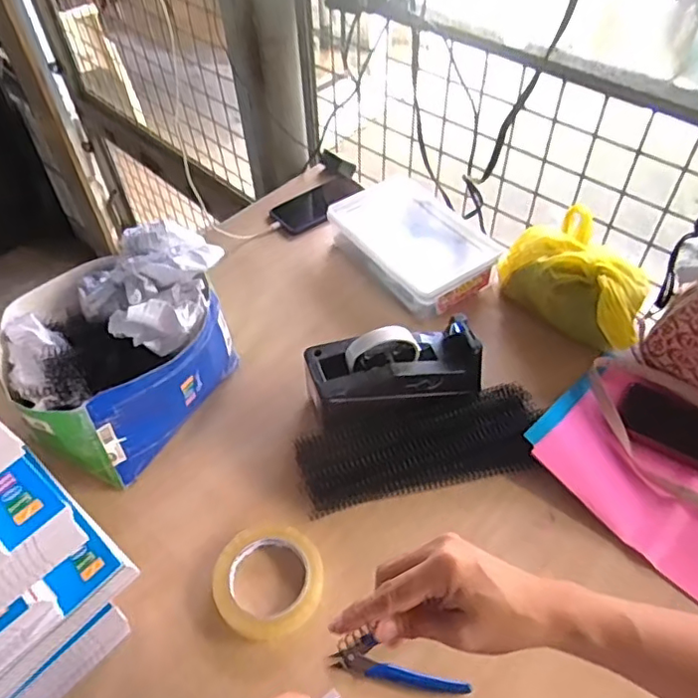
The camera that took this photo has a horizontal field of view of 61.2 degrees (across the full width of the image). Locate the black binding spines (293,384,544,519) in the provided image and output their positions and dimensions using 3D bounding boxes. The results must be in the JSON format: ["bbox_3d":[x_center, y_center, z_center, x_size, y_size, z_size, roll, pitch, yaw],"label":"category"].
[{"bbox_3d":[0.085,0.103,0.649,0.279,0.043,0.096,-13,51,-9],"label":"black binding spines"}]

